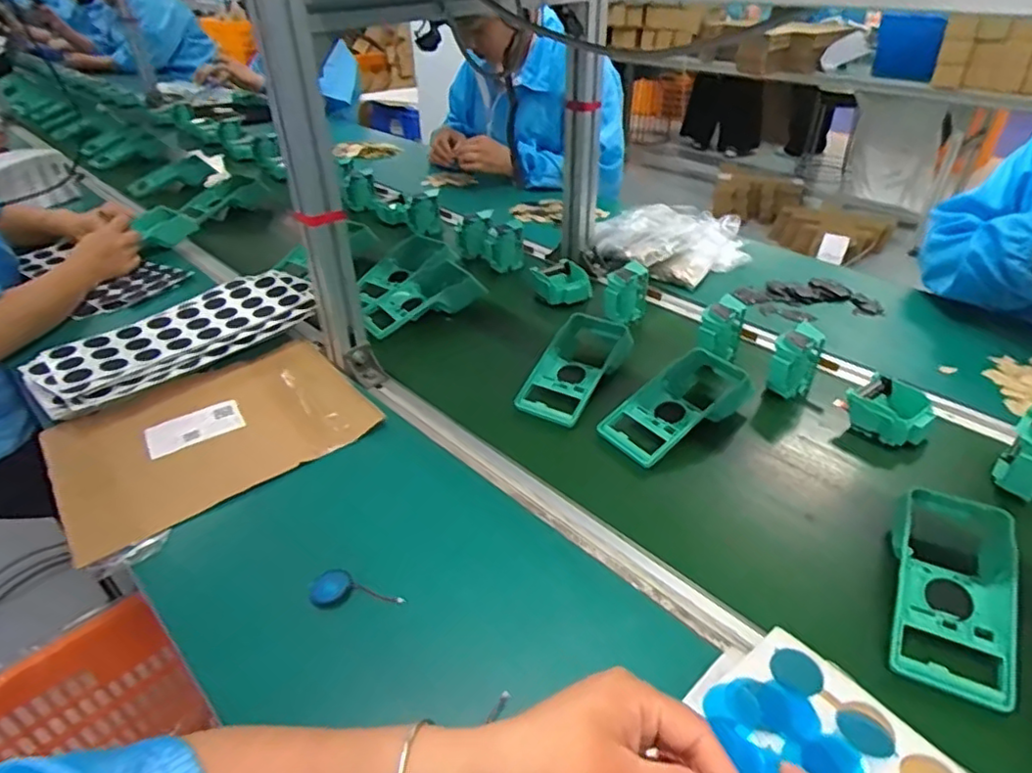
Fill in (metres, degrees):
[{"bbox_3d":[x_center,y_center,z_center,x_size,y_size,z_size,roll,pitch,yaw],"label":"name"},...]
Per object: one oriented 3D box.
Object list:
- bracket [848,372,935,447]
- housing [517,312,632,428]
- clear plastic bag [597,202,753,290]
[{"bbox_3d":[0.424,0.030,0.704,0.081,0.039,0.083,-26,42,-27],"label":"bracket"},{"bbox_3d":[0.082,-0.029,0.786,0.094,0.049,0.210,19,42,27],"label":"housing"},{"bbox_3d":[0.263,-0.244,1.044,0.263,0.088,0.198,4,37,10],"label":"clear plastic bag"}]

